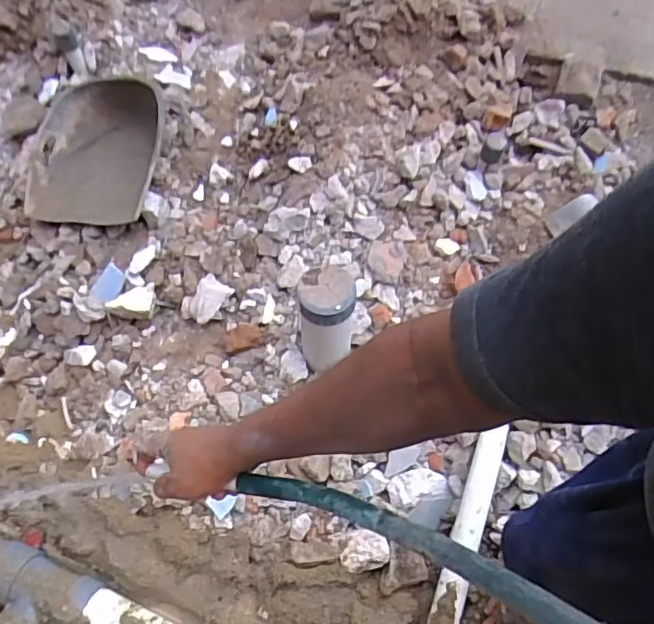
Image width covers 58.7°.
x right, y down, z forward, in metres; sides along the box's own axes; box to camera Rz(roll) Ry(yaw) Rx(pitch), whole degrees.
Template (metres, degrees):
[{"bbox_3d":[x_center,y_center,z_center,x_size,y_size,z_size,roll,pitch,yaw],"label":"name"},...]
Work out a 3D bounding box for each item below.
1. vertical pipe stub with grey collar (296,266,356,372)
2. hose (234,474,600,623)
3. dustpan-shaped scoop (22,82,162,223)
[{"bbox_3d":[0.001,0.021,1.297,0.124,0.282,0.114,-8,63,-2],"label":"vertical pipe stub with grey collar"},{"bbox_3d":[0.107,0.197,0.415,0.462,0.035,0.041,15,61,39],"label":"hose"},{"bbox_3d":[-0.635,-0.427,1.572,0.376,0.158,0.426,0,63,3],"label":"dustpan-shaped scoop"}]

